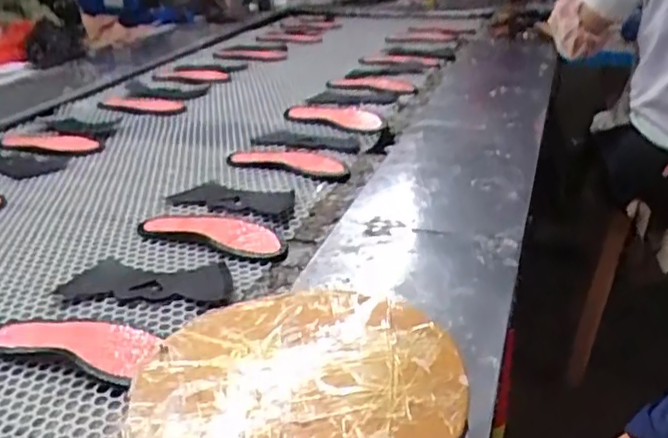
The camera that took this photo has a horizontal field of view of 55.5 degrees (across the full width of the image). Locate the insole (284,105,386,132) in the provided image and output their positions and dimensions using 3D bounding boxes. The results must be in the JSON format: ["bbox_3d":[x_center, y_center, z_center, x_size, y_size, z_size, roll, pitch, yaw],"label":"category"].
[{"bbox_3d":[-0.007,-0.206,1.272,0.217,0.012,0.103,19,34,35],"label":"insole"}]

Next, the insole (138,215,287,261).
[{"bbox_3d":[-0.164,0.012,0.877,0.234,0.013,0.087,10,30,22],"label":"insole"}]

